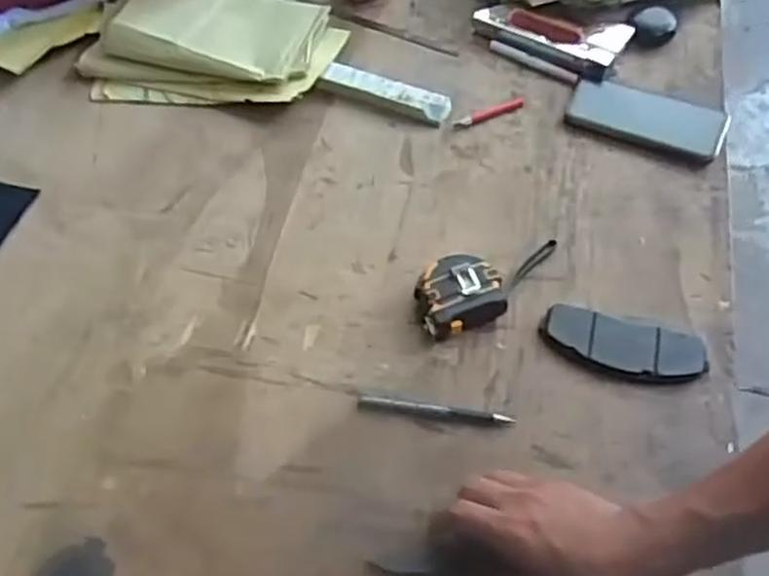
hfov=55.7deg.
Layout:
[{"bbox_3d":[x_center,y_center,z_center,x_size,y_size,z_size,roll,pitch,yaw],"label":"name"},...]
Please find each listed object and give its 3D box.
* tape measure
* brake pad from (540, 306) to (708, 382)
[{"bbox_3d":[0.101,-0.012,0.689,0.163,0.040,0.075,-25,59,-13],"label":"tape measure"},{"bbox_3d":[0.214,0.053,0.658,0.142,0.014,0.060,13,58,10],"label":"brake pad"}]

